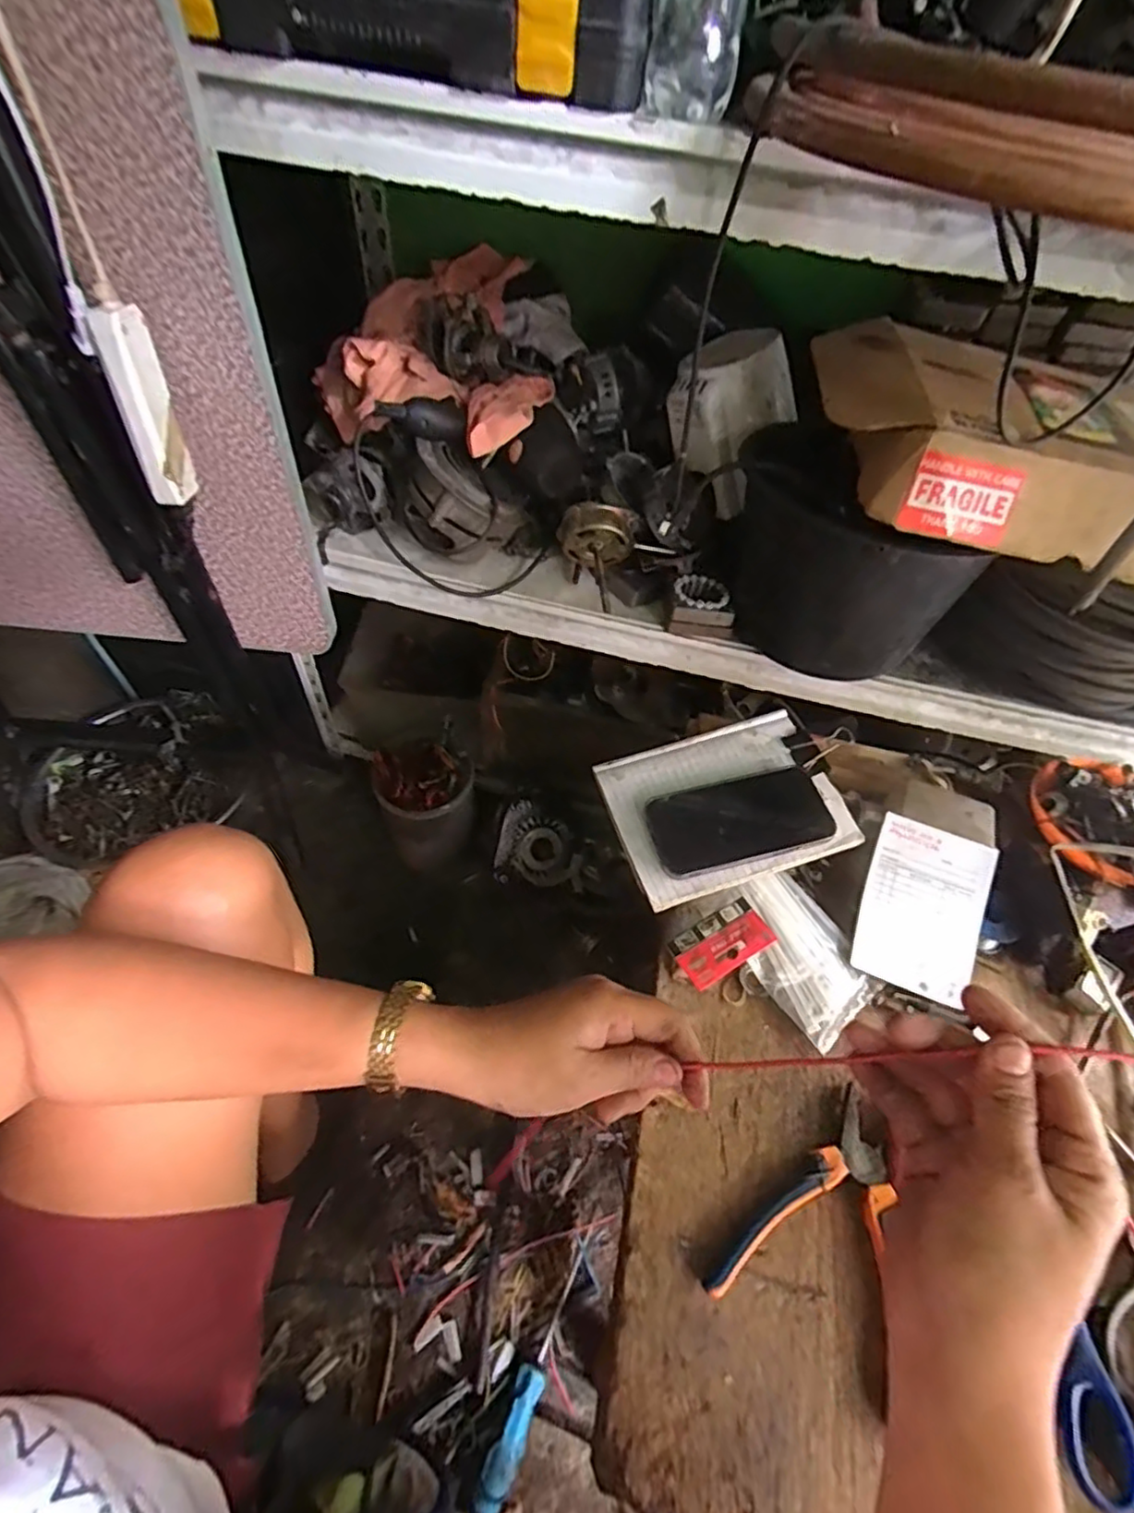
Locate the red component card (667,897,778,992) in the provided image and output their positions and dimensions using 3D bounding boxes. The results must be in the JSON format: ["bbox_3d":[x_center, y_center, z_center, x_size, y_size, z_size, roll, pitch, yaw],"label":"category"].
[{"bbox_3d":[0.129,0.154,0.527,0.081,0.010,0.046,-23,57,-22],"label":"red component card"}]

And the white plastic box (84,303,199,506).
[{"bbox_3d":[-0.328,-0.270,0.496,0.039,0.131,0.042,-17,55,-18],"label":"white plastic box"}]

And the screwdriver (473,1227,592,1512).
[{"bbox_3d":[-0.027,0.587,0.615,0.029,0.030,0.222,23,53,12],"label":"screwdriver"}]

